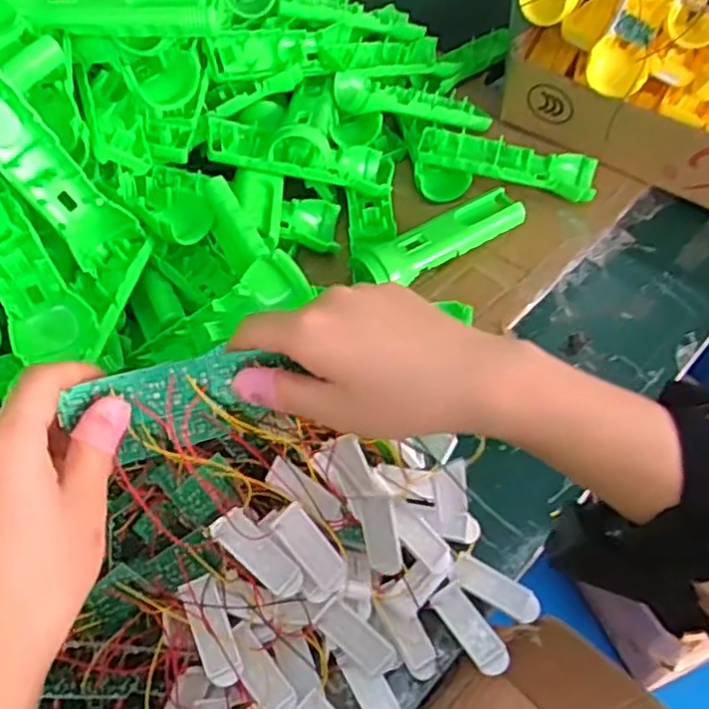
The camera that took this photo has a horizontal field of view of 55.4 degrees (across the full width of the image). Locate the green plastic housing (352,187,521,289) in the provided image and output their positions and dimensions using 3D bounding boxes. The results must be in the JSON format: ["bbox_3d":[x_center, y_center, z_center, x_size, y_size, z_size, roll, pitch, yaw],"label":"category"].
[{"bbox_3d":[0.074,-0.099,0.581,0.164,0.045,0.043,-32,58,-18],"label":"green plastic housing"}]

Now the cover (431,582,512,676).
[{"bbox_3d":[0.072,0.167,0.413,0.023,0.014,0.059,-29,57,-16],"label":"cover"}]

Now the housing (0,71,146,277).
[{"bbox_3d":[-0.210,-0.124,0.445,0.032,0.159,0.040,0,50,33],"label":"housing"}]

